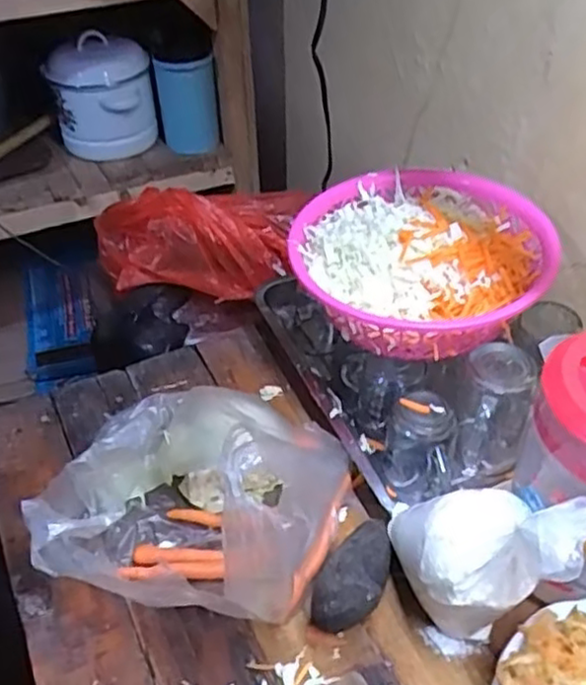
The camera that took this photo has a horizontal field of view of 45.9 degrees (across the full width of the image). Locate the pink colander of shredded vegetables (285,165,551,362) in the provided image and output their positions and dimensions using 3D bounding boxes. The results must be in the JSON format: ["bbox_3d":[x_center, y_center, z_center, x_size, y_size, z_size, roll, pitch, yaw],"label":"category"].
[{"bbox_3d":[0.131,-0.088,0.716,0.250,0.078,0.244,0,43,0],"label":"pink colander of shredded vegetables"}]

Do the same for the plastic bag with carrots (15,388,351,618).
[{"bbox_3d":[-0.081,0.137,0.613,0.247,0.100,0.174,3,43,3],"label":"plastic bag with carrots"}]

